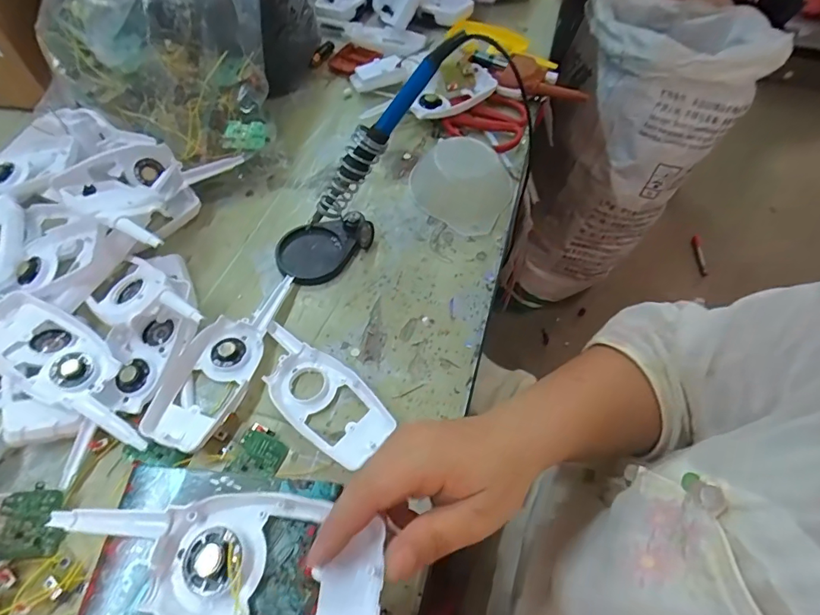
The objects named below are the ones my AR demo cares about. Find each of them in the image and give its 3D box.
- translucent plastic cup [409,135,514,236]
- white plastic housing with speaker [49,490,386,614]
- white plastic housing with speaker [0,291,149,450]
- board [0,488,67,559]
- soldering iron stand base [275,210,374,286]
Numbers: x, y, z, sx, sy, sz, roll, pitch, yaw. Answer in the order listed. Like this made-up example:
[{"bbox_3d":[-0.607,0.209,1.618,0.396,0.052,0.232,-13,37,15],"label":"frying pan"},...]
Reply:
[{"bbox_3d":[0.059,-0.134,0.485,0.103,0.042,0.098,1,58,-1],"label":"translucent plastic cup"},{"bbox_3d":[-0.092,0.119,0.225,0.159,0.016,0.061,9,58,7],"label":"white plastic housing with speaker"},{"bbox_3d":[-0.262,0.046,0.361,0.167,0.036,0.062,22,60,12],"label":"white plastic housing with speaker"},{"bbox_3d":[-0.253,0.145,0.310,0.036,0.004,0.041,7,69,-24],"label":"board"},{"bbox_3d":[-0.085,-0.061,0.445,0.066,0.023,0.087,36,64,19],"label":"soldering iron stand base"}]

